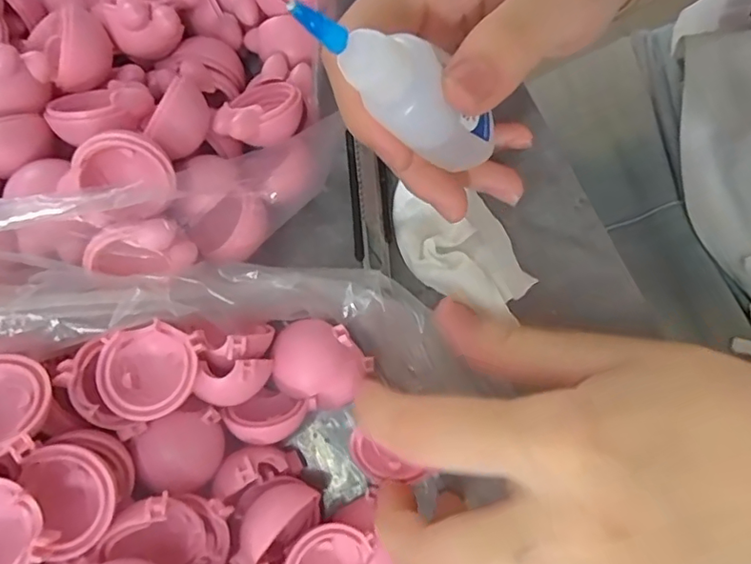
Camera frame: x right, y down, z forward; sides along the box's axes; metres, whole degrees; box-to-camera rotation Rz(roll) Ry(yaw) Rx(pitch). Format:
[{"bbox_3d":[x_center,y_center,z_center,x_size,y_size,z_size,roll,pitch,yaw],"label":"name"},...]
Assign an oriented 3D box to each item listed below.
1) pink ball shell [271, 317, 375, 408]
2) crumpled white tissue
[{"bbox_3d":[-0.020,0.029,0.199,0.031,0.013,0.028,14,77,5],"label":"pink ball shell"},{"bbox_3d":[0.032,-0.014,0.213,0.040,0.015,0.064,-22,77,-4],"label":"crumpled white tissue"}]

